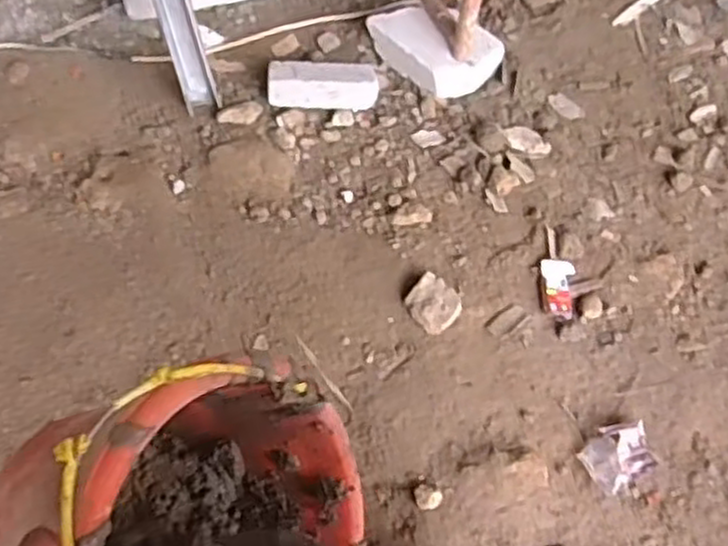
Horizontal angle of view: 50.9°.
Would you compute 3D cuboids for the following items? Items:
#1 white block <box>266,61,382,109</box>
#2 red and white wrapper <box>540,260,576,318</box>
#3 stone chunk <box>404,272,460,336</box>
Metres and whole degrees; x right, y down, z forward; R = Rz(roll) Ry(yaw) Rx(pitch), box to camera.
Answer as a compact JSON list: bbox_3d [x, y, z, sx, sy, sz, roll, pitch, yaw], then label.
[{"bbox_3d":[-0.097,-0.445,1.821,0.254,0.080,0.084,0,60,-4],"label":"white block"},{"bbox_3d":[0.416,0.032,1.614,0.071,0.015,0.125,-2,74,-5],"label":"red and white wrapper"},{"bbox_3d":[0.142,0.064,1.555,0.097,0.046,0.103,2,60,-3],"label":"stone chunk"}]

